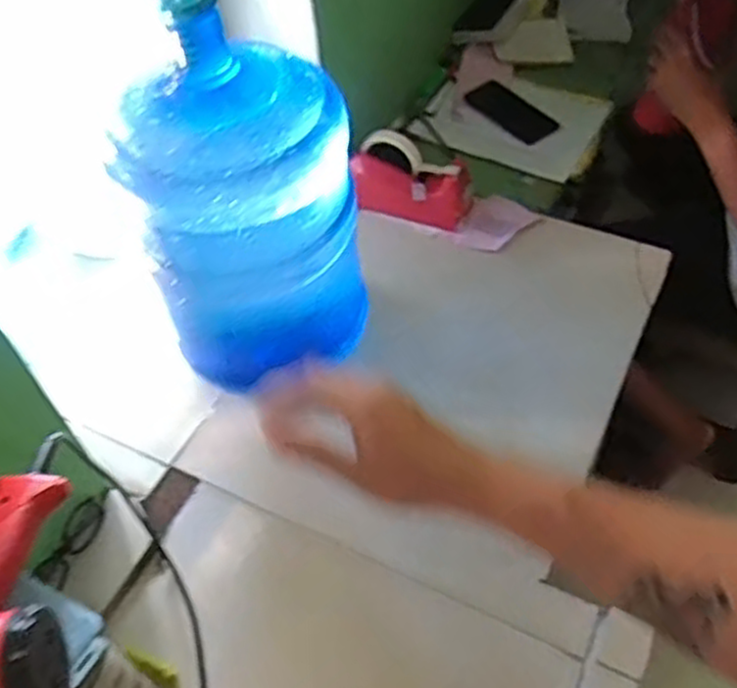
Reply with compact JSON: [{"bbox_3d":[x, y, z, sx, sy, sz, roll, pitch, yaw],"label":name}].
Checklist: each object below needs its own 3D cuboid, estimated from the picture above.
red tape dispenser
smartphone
[{"bbox_3d":[0.057,-0.244,1.140,0.189,0.094,0.079,21,56,19],"label":"red tape dispenser"},{"bbox_3d":[0.247,-0.399,1.329,0.072,0.016,0.166,-34,57,-20],"label":"smartphone"}]

